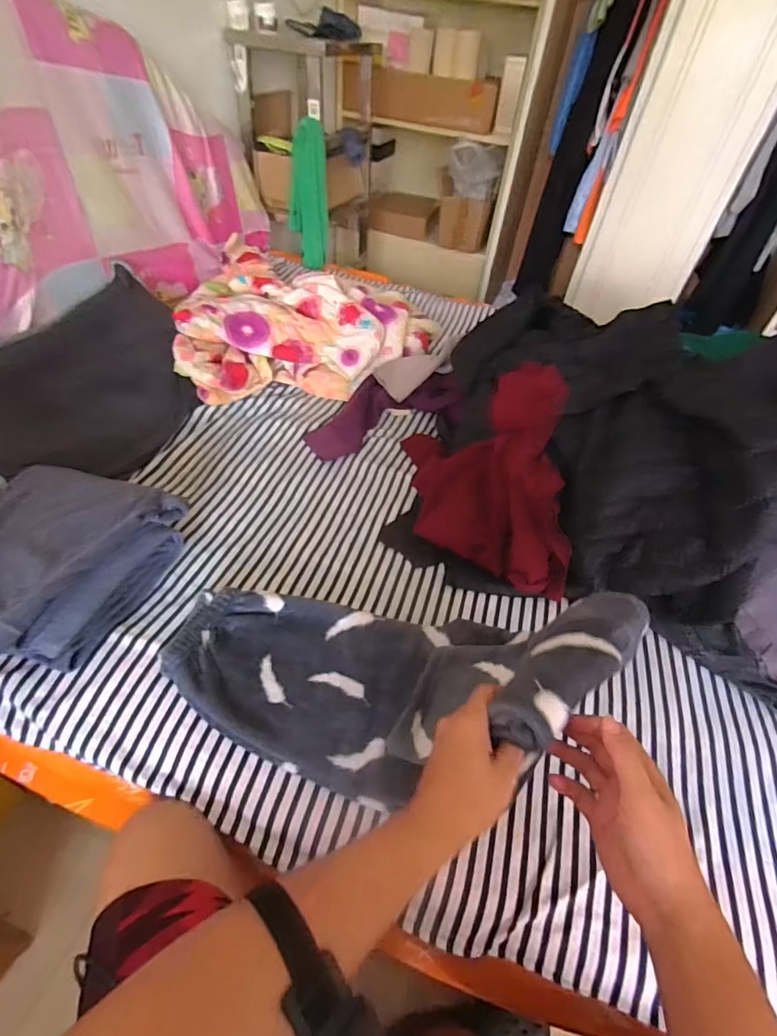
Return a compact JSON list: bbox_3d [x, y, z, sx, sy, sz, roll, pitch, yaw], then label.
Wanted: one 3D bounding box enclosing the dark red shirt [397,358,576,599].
[{"bbox_3d":[0.174,-0.085,0.861,0.232,0.231,0.403,6,47,-2],"label":"dark red shirt"}]

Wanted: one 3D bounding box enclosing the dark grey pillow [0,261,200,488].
[{"bbox_3d":[-0.597,-0.288,1.007,0.348,0.129,0.585,41,48,-23],"label":"dark grey pillow"}]

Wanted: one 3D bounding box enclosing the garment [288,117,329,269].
[{"bbox_3d":[-0.242,-0.975,1.486,0.113,0.365,0.069,-9,49,-15],"label":"garment"}]

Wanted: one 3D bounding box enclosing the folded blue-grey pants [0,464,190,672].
[{"bbox_3d":[-0.483,0.057,0.699,0.235,0.122,0.313,13,47,5],"label":"folded blue-grey pants"}]

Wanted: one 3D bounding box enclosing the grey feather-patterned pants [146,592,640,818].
[{"bbox_3d":[0.007,0.182,0.597,0.534,0.201,0.253,-7,39,29],"label":"grey feather-patterned pants"}]

